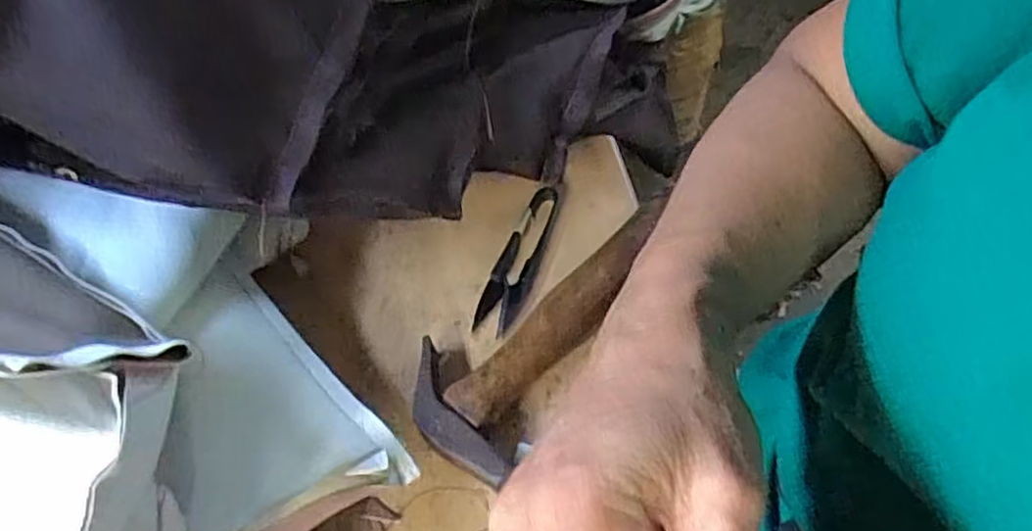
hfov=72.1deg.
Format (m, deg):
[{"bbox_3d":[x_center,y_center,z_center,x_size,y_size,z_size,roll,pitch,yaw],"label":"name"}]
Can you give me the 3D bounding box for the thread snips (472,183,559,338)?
[{"bbox_3d":[0.001,-0.005,0.410,0.023,0.015,0.096,14,57,14],"label":"thread snips"}]

